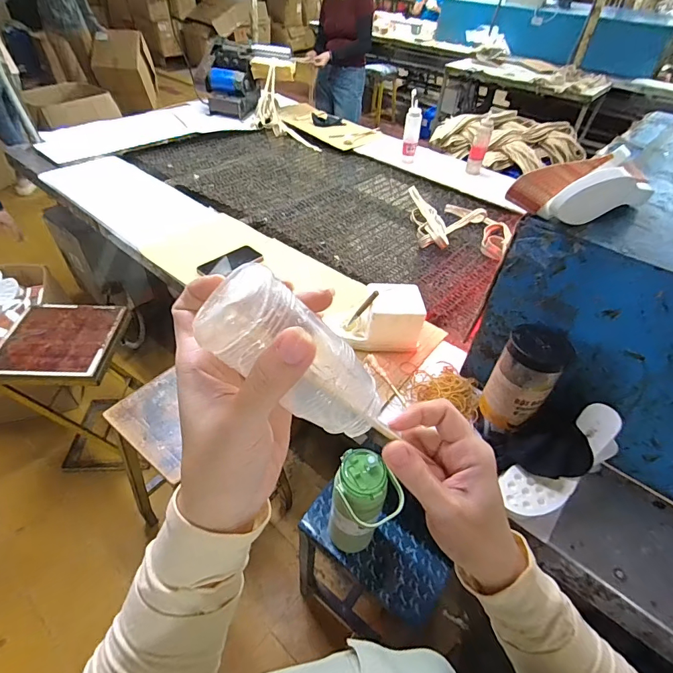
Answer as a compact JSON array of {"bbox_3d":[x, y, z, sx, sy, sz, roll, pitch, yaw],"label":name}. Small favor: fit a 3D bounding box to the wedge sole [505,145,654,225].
[{"bbox_3d":[0.372,-0.225,0.587,0.222,0.064,0.106,-21,50,-24],"label":"wedge sole"}]

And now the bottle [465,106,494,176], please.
[{"bbox_3d":[0.552,-0.741,1.530,0.063,0.222,0.067,16,45,11],"label":"bottle"}]

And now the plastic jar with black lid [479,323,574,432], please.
[{"bbox_3d":[0.302,0.067,0.654,0.087,0.174,0.091,2,44,-2],"label":"plastic jar with black lid"}]

